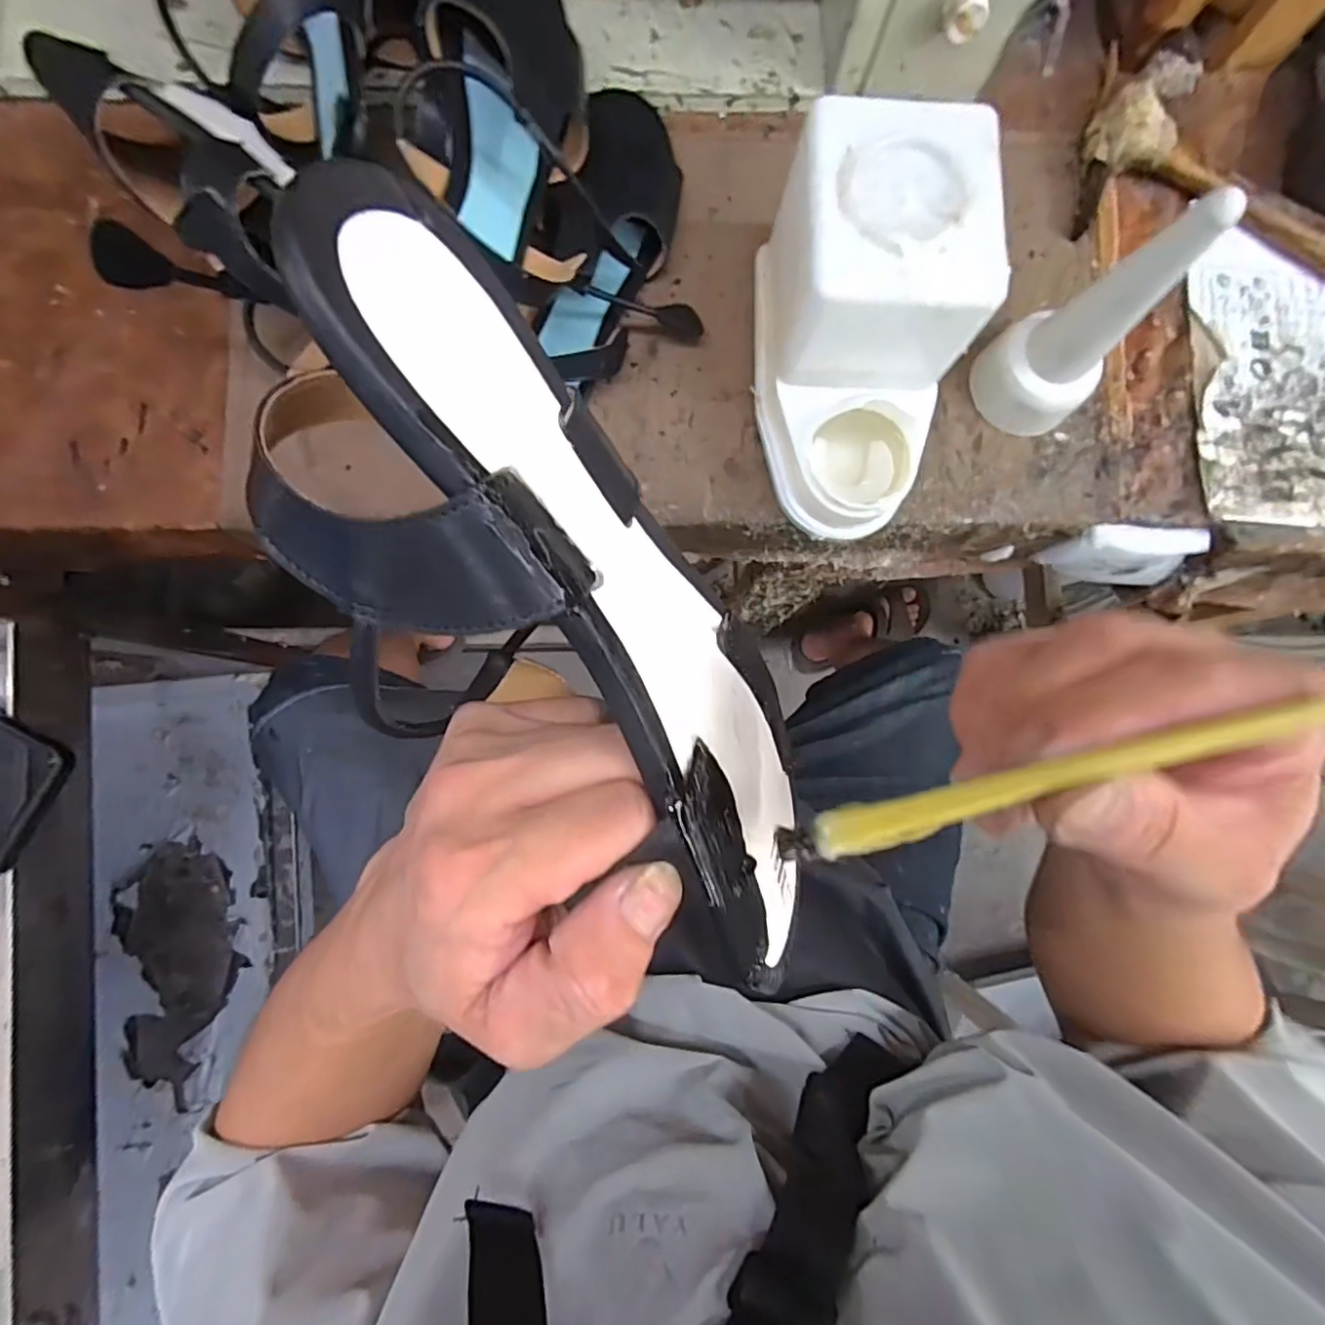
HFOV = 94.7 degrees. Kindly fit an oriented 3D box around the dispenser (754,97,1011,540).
[{"bbox_3d":[0.121,-0.188,0.360,0.109,0.118,0.201,-3,85,-3],"label":"dispenser"}]

